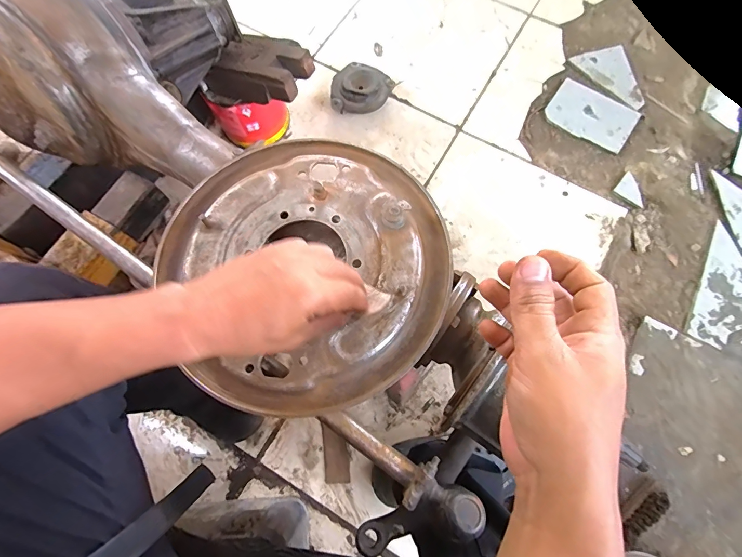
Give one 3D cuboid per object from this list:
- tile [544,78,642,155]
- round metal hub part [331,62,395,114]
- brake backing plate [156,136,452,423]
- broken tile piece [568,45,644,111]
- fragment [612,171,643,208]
[{"bbox_3d":[0.506,-0.374,0.889,0.188,0.011,0.135,34,77,10],"label":"tile"},{"bbox_3d":[-0.021,-0.433,0.891,0.128,0.052,0.124,0,74,1],"label":"round metal hub part"},{"bbox_3d":[-0.065,-0.021,0.407,0.285,0.033,0.300,0,74,1],"label":"brake backing plate"},{"bbox_3d":[0.569,-0.475,0.920,0.125,0.006,0.174,-13,74,-3],"label":"broken tile piece"},{"bbox_3d":[0.568,-0.190,0.836,0.068,0.007,0.064,41,78,11],"label":"fragment"}]

